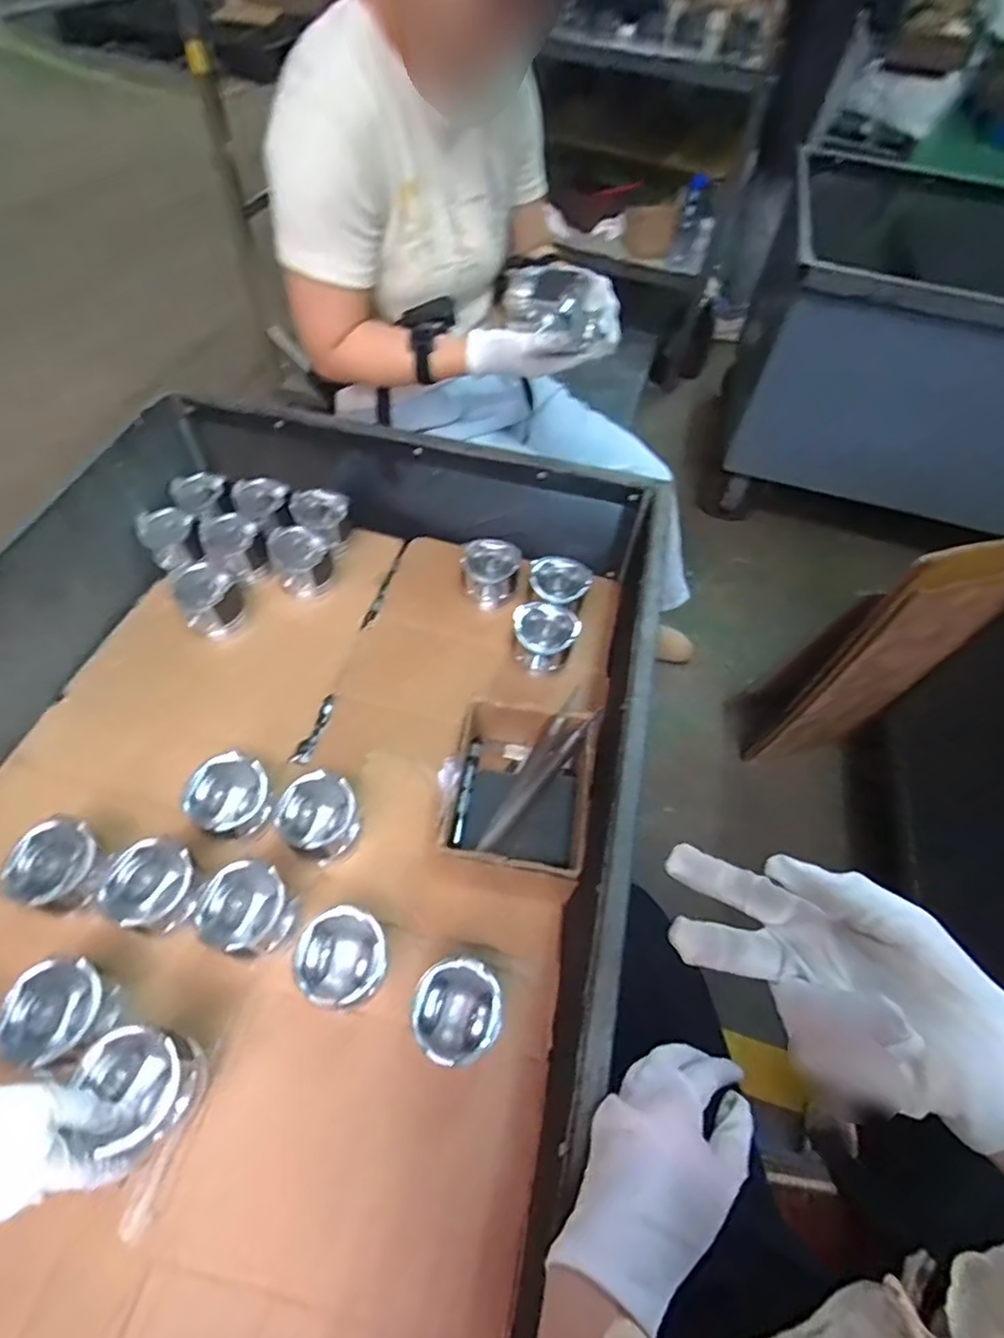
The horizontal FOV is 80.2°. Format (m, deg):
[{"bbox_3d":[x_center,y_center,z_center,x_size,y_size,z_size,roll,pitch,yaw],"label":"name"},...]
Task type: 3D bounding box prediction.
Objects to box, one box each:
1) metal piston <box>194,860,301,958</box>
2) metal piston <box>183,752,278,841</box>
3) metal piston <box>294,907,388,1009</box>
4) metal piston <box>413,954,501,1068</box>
[{"bbox_3d":[-0.254,0.245,0.603,0.082,0.070,0.080,2,57,-3],"label":"metal piston"},{"bbox_3d":[-0.299,0.146,0.665,0.082,0.064,0.077,2,57,-3],"label":"metal piston"},{"bbox_3d":[-0.153,0.282,0.580,0.078,0.079,0.079,2,57,-3],"label":"metal piston"},{"bbox_3d":[-0.042,0.323,0.562,0.076,0.087,0.080,2,57,-3],"label":"metal piston"}]

